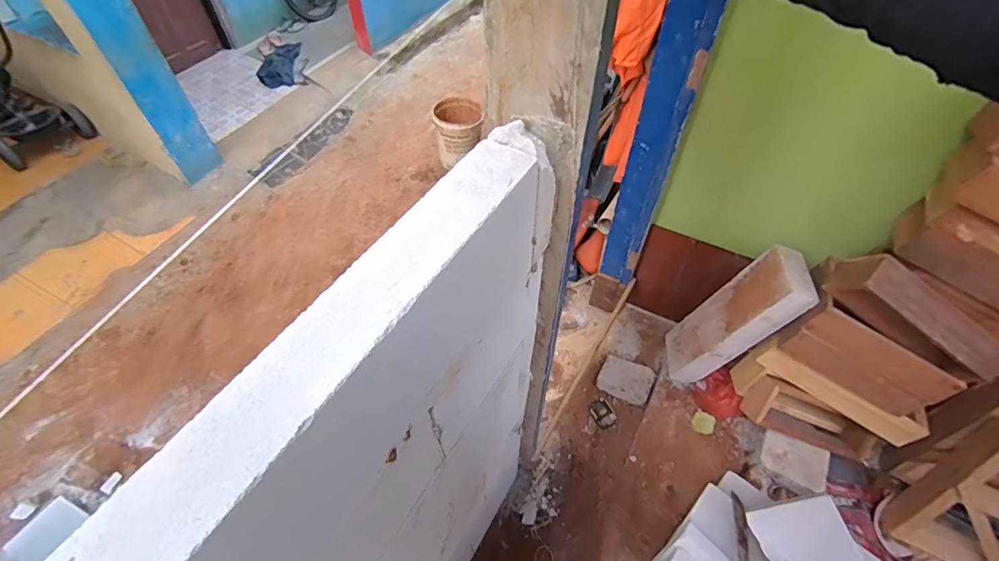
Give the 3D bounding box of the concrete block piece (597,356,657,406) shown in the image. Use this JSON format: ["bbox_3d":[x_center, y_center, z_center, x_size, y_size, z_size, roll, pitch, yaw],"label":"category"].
[{"bbox_3d":[0.509,0.396,1.843,0.203,0.035,0.169,24,56,17],"label":"concrete block piece"}]

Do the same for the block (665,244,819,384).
[{"bbox_3d":[0.791,0.131,1.580,0.104,0.611,0.229,9,53,-18],"label":"block"}]

